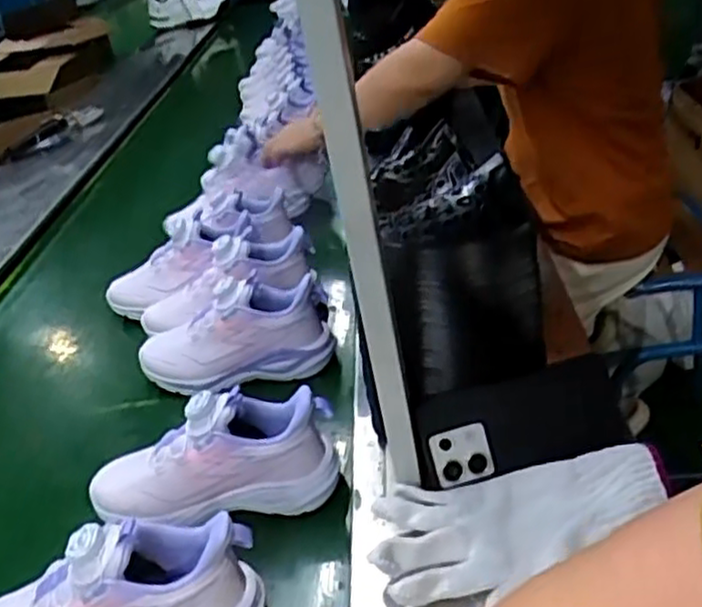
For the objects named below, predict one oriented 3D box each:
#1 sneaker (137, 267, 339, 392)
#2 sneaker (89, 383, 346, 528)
[{"bbox_3d":[-0.134,0.037,0.812,0.211,0.134,0.076,-7,34,0],"label":"sneaker"},{"bbox_3d":[-0.126,0.130,0.630,0.216,0.107,0.068,-7,34,0],"label":"sneaker"}]

